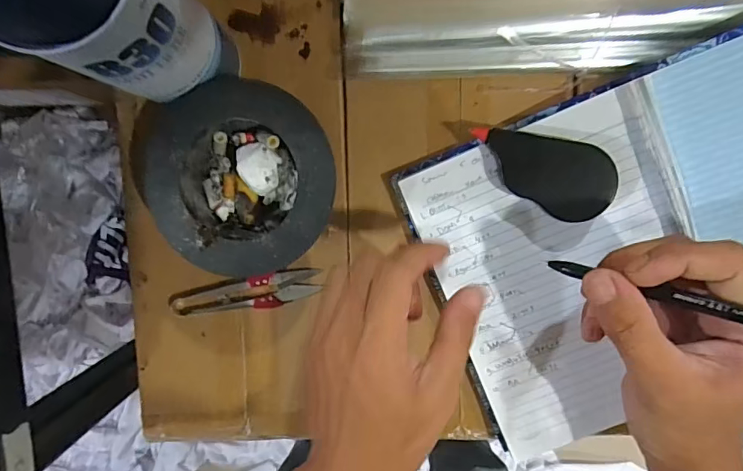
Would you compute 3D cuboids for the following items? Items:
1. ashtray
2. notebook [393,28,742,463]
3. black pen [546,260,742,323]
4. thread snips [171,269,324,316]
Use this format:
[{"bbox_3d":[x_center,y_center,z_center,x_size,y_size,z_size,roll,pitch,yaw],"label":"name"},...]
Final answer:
[{"bbox_3d":[-0.073,-0.034,0.294,0.103,0.058,0.107,0,96,1],"label":"ashtray"},{"bbox_3d":[0.191,0.000,0.287,0.301,0.022,0.203,-20,94,13],"label":"notebook"},{"bbox_3d":[0.153,0.031,0.225,0.134,0.010,0.009,16,100,30],"label":"black pen"},{"bbox_3d":[-0.087,0.041,0.333,0.102,0.004,0.023,-9,95,2],"label":"thread snips"}]

